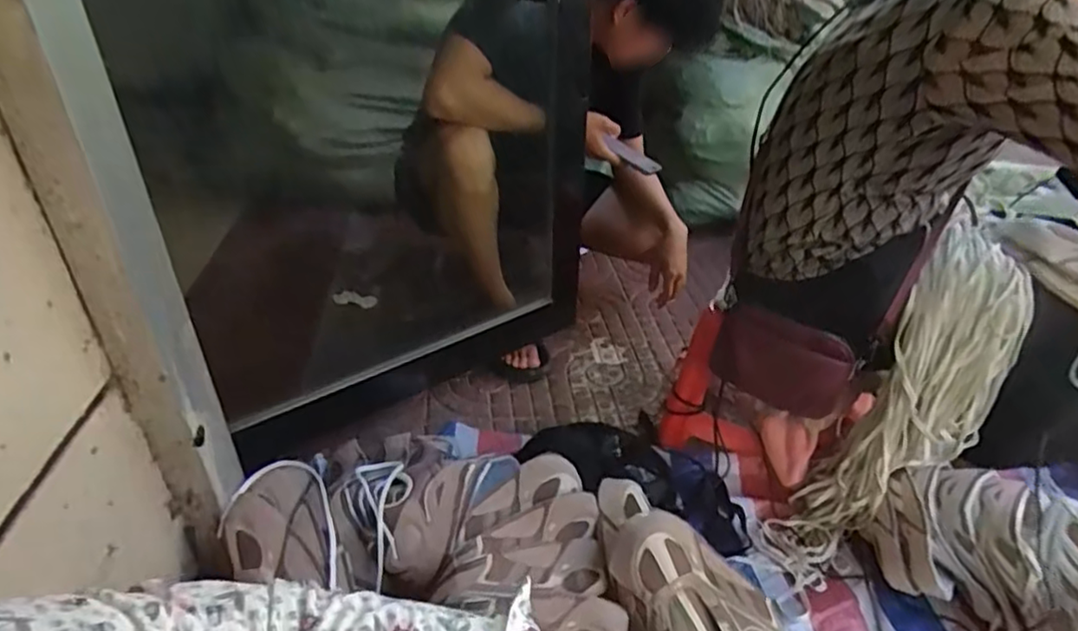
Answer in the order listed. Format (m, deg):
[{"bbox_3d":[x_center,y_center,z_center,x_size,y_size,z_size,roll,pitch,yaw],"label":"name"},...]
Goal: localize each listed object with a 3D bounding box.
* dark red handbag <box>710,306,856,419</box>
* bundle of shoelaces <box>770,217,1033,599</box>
[{"bbox_3d":[0.353,0.069,0.938,0.191,0.123,0.046,19,38,26],"label":"dark red handbag"},{"bbox_3d":[0.523,0.144,0.919,0.142,0.555,0.145,7,24,-38],"label":"bundle of shoelaces"}]

